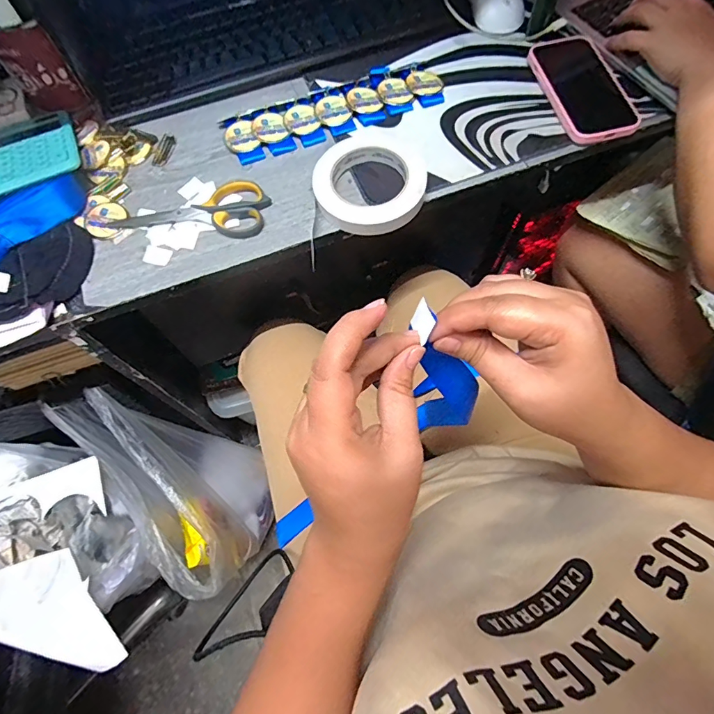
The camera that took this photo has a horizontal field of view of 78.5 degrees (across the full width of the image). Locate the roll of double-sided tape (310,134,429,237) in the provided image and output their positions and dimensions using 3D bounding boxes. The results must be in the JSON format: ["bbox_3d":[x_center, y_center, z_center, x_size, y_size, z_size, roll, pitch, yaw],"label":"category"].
[{"bbox_3d":[0.014,-0.186,0.452,0.117,0.022,0.127,-1,70,2],"label":"roll of double-sided tape"}]

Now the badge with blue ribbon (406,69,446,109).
[{"bbox_3d":[0.082,-0.315,0.510,0.038,0.004,0.053,-27,71,-8],"label":"badge with blue ribbon"}]

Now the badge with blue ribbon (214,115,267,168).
[{"bbox_3d":[-0.131,-0.249,0.493,0.036,0.008,0.074,-22,71,-6],"label":"badge with blue ribbon"}]

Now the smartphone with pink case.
[{"bbox_3d":[0.255,-0.306,0.494,0.084,0.014,0.158,-14,68,-2],"label":"smartphone with pink case"}]

